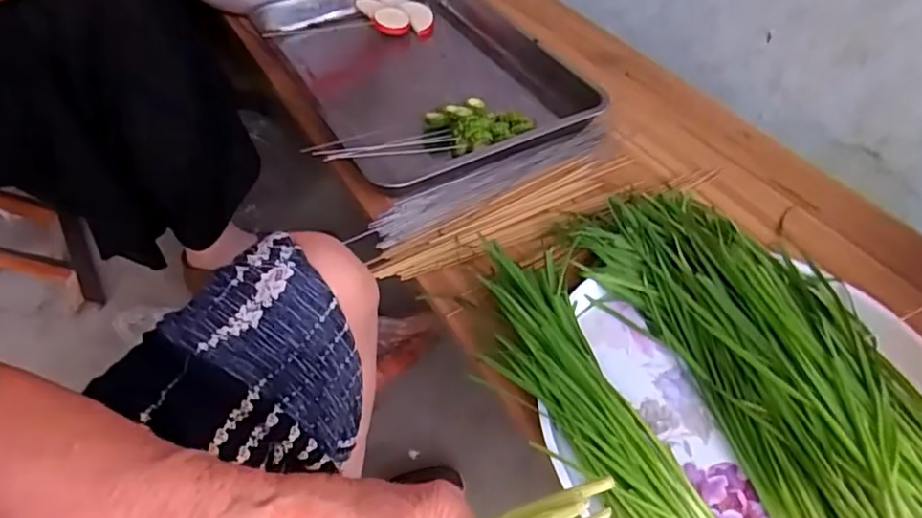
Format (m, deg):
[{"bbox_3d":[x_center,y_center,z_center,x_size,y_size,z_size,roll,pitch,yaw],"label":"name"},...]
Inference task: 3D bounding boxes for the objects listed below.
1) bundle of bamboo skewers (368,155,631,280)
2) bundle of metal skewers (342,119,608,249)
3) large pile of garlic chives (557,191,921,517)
[{"bbox_3d":[0.052,-0.050,0.662,0.314,0.008,0.067,-24,54,-19],"label":"bundle of bamboo skewers"},{"bbox_3d":[0.038,-0.087,0.699,0.338,0.015,0.062,-23,53,-19],"label":"bundle of metal skewers"},{"bbox_3d":[0.263,0.071,0.519,0.219,0.066,0.421,-19,52,-16],"label":"large pile of garlic chives"}]

